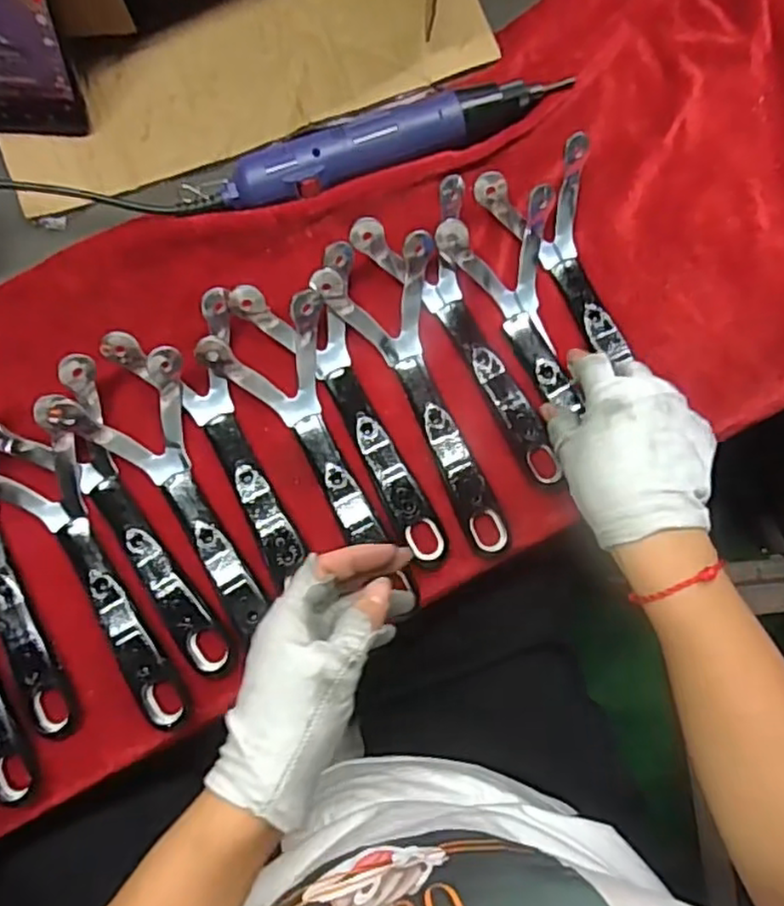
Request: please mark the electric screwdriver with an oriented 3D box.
[{"bbox_3d":[-0.005,-0.220,0.482,0.274,0.030,0.039,-21,83,-5],"label":"electric screwdriver"}]

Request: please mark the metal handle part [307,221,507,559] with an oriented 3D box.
[{"bbox_3d":[0.032,-0.039,0.460,0.084,0.028,0.215,-25,84,-5],"label":"metal handle part"}]

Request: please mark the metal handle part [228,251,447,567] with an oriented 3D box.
[{"bbox_3d":[-0.019,-0.026,0.455,0.083,0.028,0.218,-27,84,-5],"label":"metal handle part"}]

